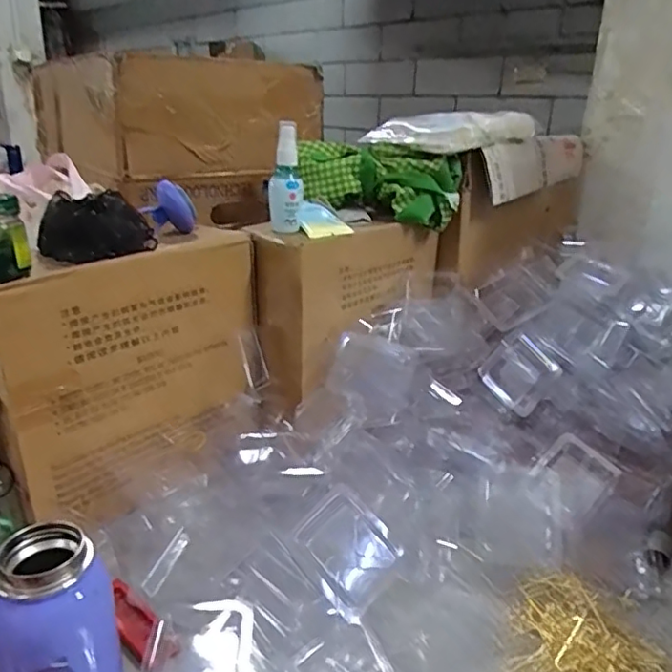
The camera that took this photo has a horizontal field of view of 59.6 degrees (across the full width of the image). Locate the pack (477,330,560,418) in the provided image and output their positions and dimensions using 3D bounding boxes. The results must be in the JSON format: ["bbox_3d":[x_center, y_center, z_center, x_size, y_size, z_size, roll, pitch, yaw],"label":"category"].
[{"bbox_3d":[0.219,0.044,0.701,0.077,0.079,0.028,45,-4,7],"label":"pack"}]

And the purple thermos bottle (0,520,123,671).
[{"bbox_3d":[-0.185,0.197,0.388,0.071,0.127,0.065,-12,27,-33],"label":"purple thermos bottle"}]

